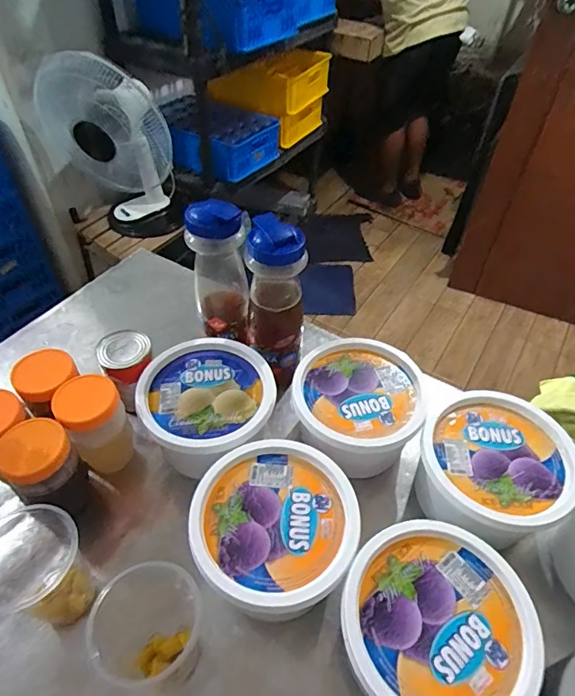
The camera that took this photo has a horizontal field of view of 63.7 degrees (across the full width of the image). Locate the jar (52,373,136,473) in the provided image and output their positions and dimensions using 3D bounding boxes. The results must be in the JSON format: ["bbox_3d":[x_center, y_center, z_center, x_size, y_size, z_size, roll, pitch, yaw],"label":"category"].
[{"bbox_3d":[-0.235,0.102,0.582,0.069,0.128,0.070,1,48,-1],"label":"jar"}]

